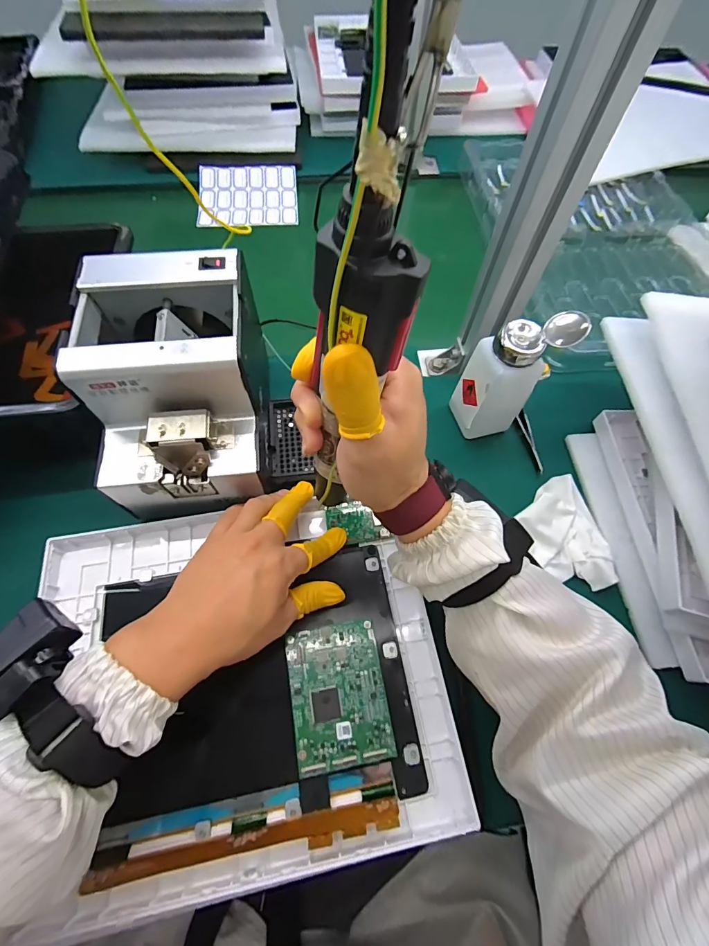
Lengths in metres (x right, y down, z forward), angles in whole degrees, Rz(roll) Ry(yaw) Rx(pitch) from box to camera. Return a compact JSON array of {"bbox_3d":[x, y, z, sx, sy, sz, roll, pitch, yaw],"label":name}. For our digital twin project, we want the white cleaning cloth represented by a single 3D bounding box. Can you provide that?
[{"bbox_3d":[0.201,0.058,0.370,0.071,0.019,0.103,-20,66,-12],"label":"white cleaning cloth"}]

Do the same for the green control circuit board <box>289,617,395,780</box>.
[{"bbox_3d":[-0.011,0.166,0.299,0.070,0.009,0.092,-9,65,-6],"label":"green control circuit board"}]

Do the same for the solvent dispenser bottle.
[{"bbox_3d":[0.144,-0.088,0.370,0.076,0.135,0.046,-8,64,-6],"label":"solvent dispenser bottle"}]

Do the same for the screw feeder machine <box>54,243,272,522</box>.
[{"bbox_3d":[-0.144,-0.069,0.340,0.131,0.134,0.177,-6,63,-5],"label":"screw feeder machine"}]

